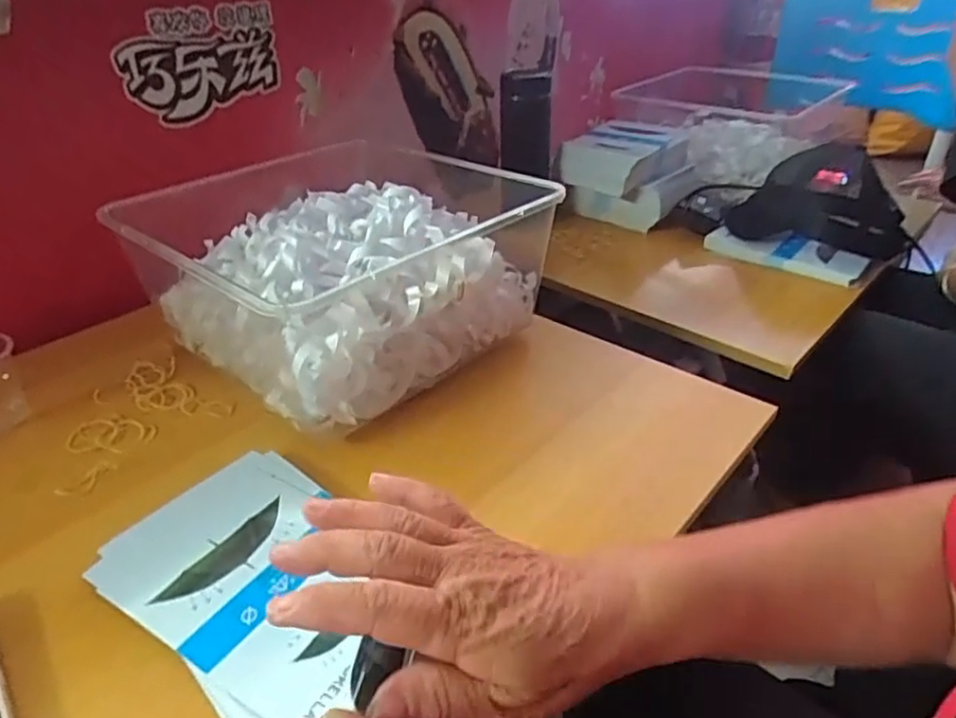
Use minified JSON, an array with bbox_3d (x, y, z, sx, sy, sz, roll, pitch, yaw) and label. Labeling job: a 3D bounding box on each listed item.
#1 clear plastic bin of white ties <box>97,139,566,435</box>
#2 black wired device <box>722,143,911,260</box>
[{"bbox_3d":[-0.127,-0.082,0.608,0.309,0.146,0.305,26,42,35],"label":"clear plastic bin of white ties"},{"bbox_3d":[0.452,-0.215,0.869,0.216,0.112,0.126,14,36,22],"label":"black wired device"}]

